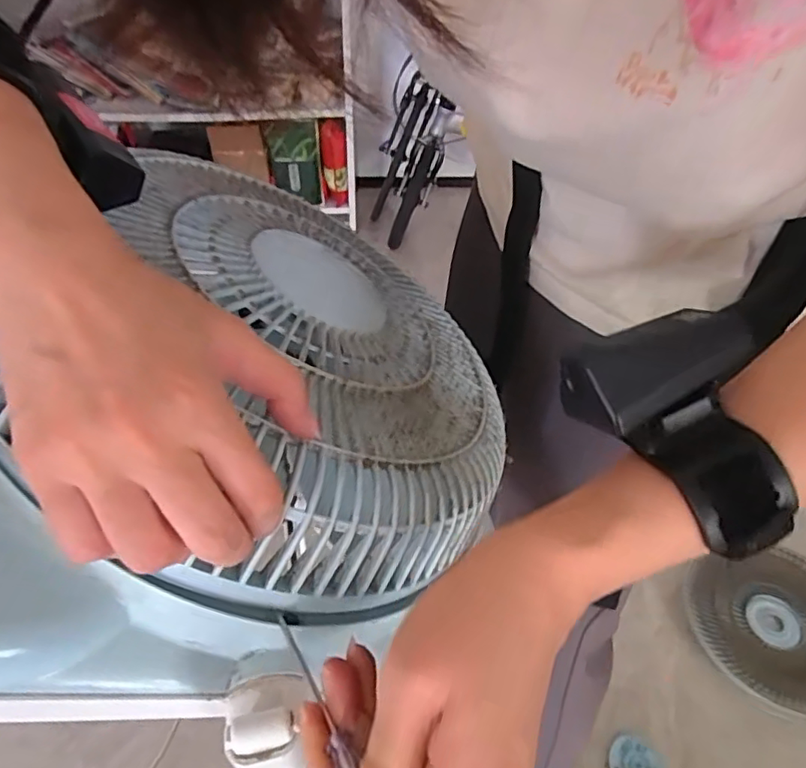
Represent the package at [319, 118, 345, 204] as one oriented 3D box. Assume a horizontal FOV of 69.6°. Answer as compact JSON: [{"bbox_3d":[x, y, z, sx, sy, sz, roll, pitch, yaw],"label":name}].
[{"bbox_3d":[-0.214,-0.681,1.793,0.077,0.247,0.048,-8,46,-10],"label":"package"}]

